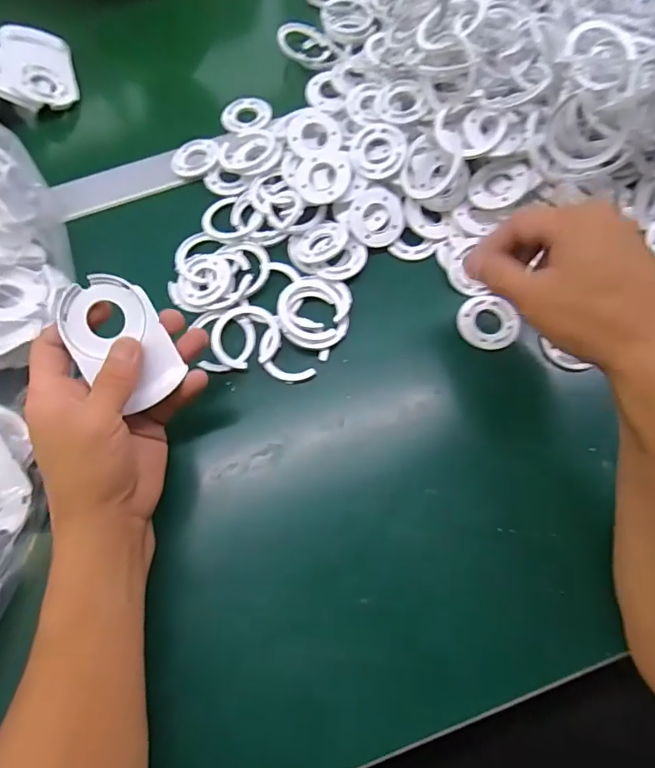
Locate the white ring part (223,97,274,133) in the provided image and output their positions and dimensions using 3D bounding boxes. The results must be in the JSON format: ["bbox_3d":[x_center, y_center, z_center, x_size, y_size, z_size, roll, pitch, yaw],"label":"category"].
[{"bbox_3d":[-0.075,-0.248,0.444,0.046,0.006,0.046,-1,70,2],"label":"white ring part"}]

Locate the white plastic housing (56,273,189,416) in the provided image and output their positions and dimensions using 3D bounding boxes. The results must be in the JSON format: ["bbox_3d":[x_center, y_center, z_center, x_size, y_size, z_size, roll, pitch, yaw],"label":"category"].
[{"bbox_3d":[-0.127,-0.025,0.296,0.054,0.011,0.084,-31,92,-5],"label":"white plastic housing"}]

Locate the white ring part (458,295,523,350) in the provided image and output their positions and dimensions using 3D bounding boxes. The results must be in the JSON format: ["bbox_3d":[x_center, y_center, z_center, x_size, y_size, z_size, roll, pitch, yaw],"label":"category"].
[{"bbox_3d":[0.121,-0.046,0.363,0.045,0.009,0.038,23,72,11],"label":"white ring part"}]

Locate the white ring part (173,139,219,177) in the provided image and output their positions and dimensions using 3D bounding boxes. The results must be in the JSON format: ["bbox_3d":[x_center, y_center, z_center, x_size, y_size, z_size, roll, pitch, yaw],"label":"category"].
[{"bbox_3d":[-0.116,-0.200,0.423,0.042,0.007,0.038,-18,70,-4],"label":"white ring part"}]

